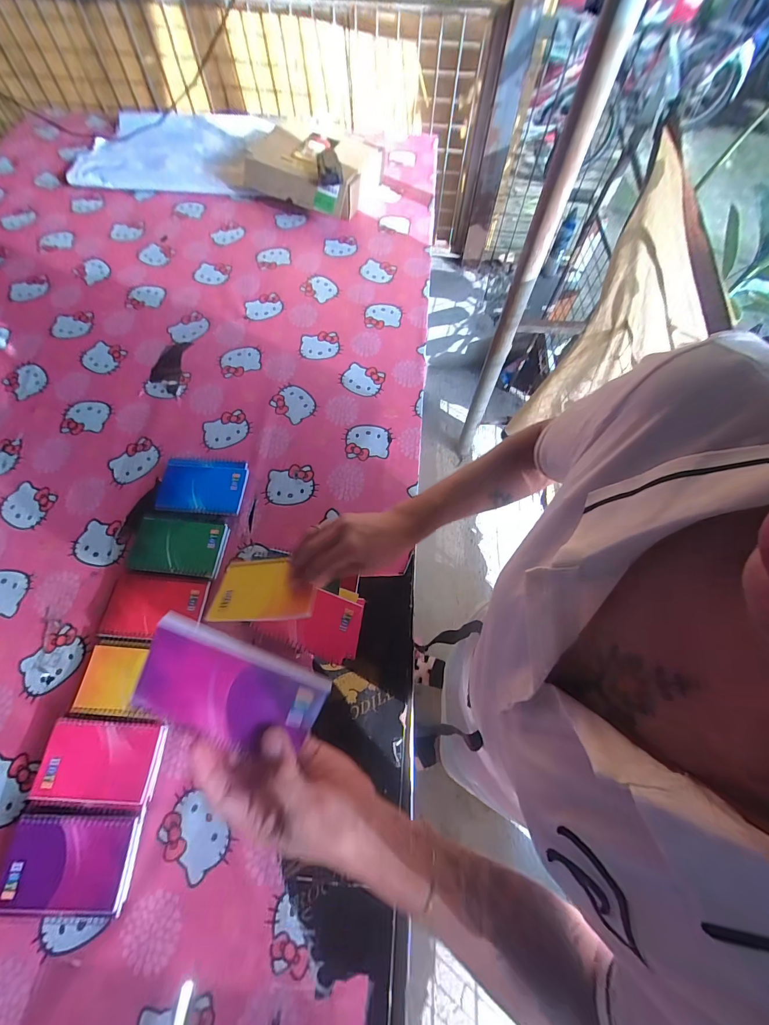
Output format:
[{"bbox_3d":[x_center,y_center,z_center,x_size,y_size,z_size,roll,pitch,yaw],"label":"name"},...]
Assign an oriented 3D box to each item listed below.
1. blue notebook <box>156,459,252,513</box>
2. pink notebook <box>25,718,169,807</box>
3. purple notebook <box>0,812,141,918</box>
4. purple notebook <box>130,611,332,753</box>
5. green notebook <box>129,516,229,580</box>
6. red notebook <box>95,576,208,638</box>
[{"bbox_3d":[-0.296,-0.043,0.616,0.136,0.019,0.096,4,66,2],"label":"blue notebook"},{"bbox_3d":[-0.343,0.300,0.458,0.133,0.025,0.083,3,66,1],"label":"pink notebook"},{"bbox_3d":[-0.350,0.390,0.418,0.135,0.025,0.088,1,66,0],"label":"purple notebook"},{"bbox_3d":[-0.113,0.133,0.276,0.125,0.013,0.078,27,100,-7],"label":"purple notebook"},{"bbox_3d":[-0.312,0.053,0.570,0.138,0.016,0.084,5,66,2],"label":"green notebook"},{"bbox_3d":[-0.324,0.133,0.527,0.138,0.006,0.085,3,61,3],"label":"red notebook"}]

